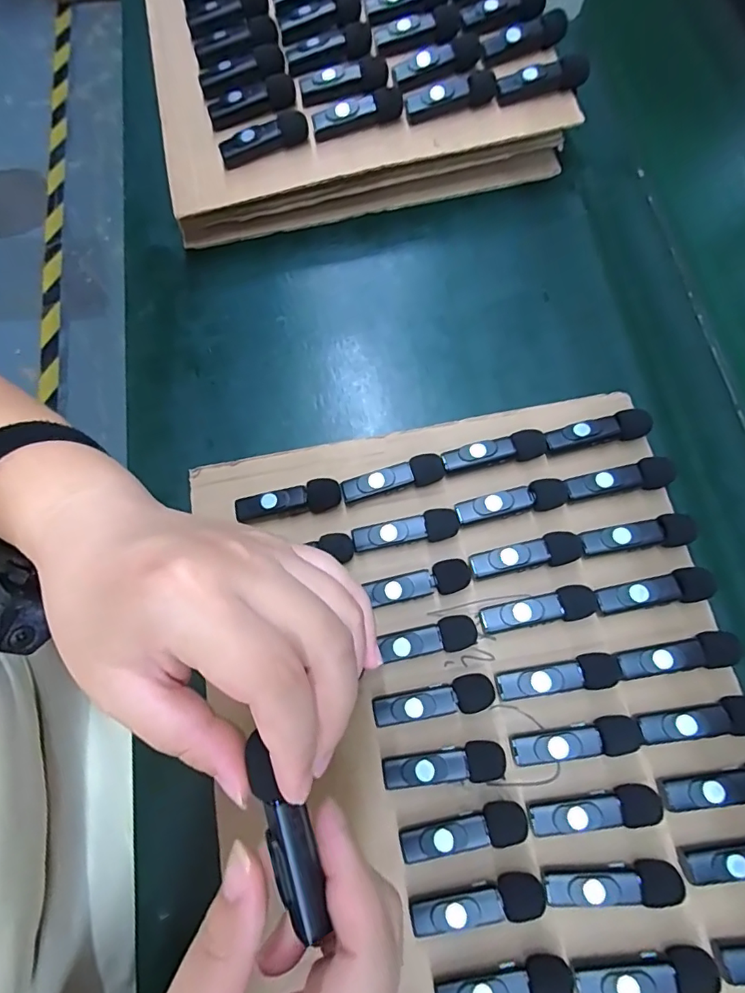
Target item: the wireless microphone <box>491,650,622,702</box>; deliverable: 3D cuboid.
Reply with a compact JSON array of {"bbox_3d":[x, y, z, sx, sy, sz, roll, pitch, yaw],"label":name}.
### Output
[{"bbox_3d":[0.103,0.099,0.281,0.067,0.016,0.018,-6,73,-2],"label":"wireless microphone"}]

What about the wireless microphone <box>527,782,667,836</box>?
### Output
[{"bbox_3d":[0.114,0.162,0.258,0.065,0.010,0.019,-11,73,-4],"label":"wireless microphone"}]

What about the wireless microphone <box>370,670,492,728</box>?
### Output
[{"bbox_3d":[0.034,0.115,0.280,0.066,0.015,0.020,-14,73,-5],"label":"wireless microphone"}]

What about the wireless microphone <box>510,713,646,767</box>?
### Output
[{"bbox_3d":[0.108,0.130,0.269,0.067,0.010,0.020,-5,73,-2],"label":"wireless microphone"}]

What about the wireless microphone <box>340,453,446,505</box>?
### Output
[{"bbox_3d":[0.013,-0.009,0.320,0.064,0.015,0.017,-17,73,-6],"label":"wireless microphone"}]

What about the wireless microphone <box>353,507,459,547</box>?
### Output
[{"bbox_3d":[0.020,0.023,0.310,0.063,0.015,0.018,-13,73,-4],"label":"wireless microphone"}]

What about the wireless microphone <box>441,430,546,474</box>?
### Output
[{"bbox_3d":[0.077,-0.028,0.321,0.064,0.016,0.016,-10,73,-4],"label":"wireless microphone"}]

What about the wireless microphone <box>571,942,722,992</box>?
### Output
[{"bbox_3d":[0.128,0.226,0.239,0.064,0.016,0.018,-4,73,-2],"label":"wireless microphone"}]

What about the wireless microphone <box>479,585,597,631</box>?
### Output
[{"bbox_3d":[0.095,0.067,0.292,0.065,0.017,0.018,-12,73,-4],"label":"wireless microphone"}]

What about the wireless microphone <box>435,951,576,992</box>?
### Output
[{"bbox_3d":[0.063,0.235,0.242,0.064,0.019,0.017,-9,73,-3],"label":"wireless microphone"}]

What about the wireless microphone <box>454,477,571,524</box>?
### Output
[{"bbox_3d":[0.085,0.005,0.311,0.068,0.017,0.017,-13,73,-5],"label":"wireless microphone"}]

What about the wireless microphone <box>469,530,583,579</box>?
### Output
[{"bbox_3d":[0.091,0.037,0.301,0.065,0.016,0.019,-14,73,-5],"label":"wireless microphone"}]

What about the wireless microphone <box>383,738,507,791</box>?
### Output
[{"bbox_3d":[0.038,0.144,0.271,0.064,0.015,0.019,-6,73,-2],"label":"wireless microphone"}]

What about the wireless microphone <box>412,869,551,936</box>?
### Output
[{"bbox_3d":[0.052,0.202,0.250,0.066,0.013,0.017,-10,73,-4],"label":"wireless microphone"}]

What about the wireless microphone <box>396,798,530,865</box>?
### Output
[{"bbox_3d":[0.047,0.174,0.260,0.064,0.014,0.019,-16,73,-5],"label":"wireless microphone"}]

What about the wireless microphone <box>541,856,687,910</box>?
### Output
[{"bbox_3d":[0.118,0.192,0.250,0.065,0.013,0.018,-5,73,-2],"label":"wireless microphone"}]

